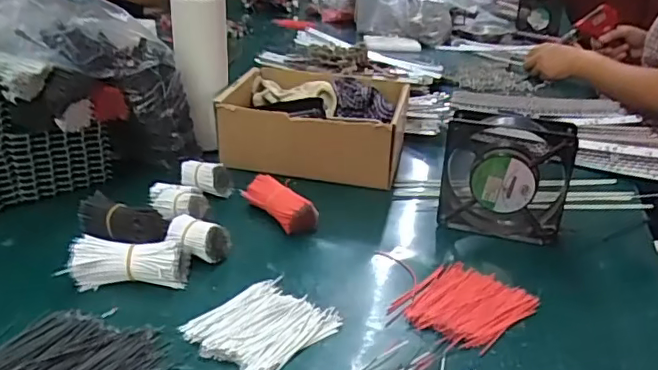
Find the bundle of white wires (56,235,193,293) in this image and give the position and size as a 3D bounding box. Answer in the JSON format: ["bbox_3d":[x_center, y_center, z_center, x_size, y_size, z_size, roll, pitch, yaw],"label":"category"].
[{"bbox_3d":[-0.168,0.065,0.482,0.096,0.034,0.033,-1,25,-10],"label":"bundle of white wires"}]

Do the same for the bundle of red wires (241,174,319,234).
[{"bbox_3d":[-0.052,0.021,0.591,0.086,0.039,0.033,20,29,32],"label":"bundle of red wires"}]

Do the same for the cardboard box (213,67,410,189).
[{"bbox_3d":[-0.019,-0.075,0.726,0.216,0.086,0.175,9,25,11],"label":"cardboard box"}]

